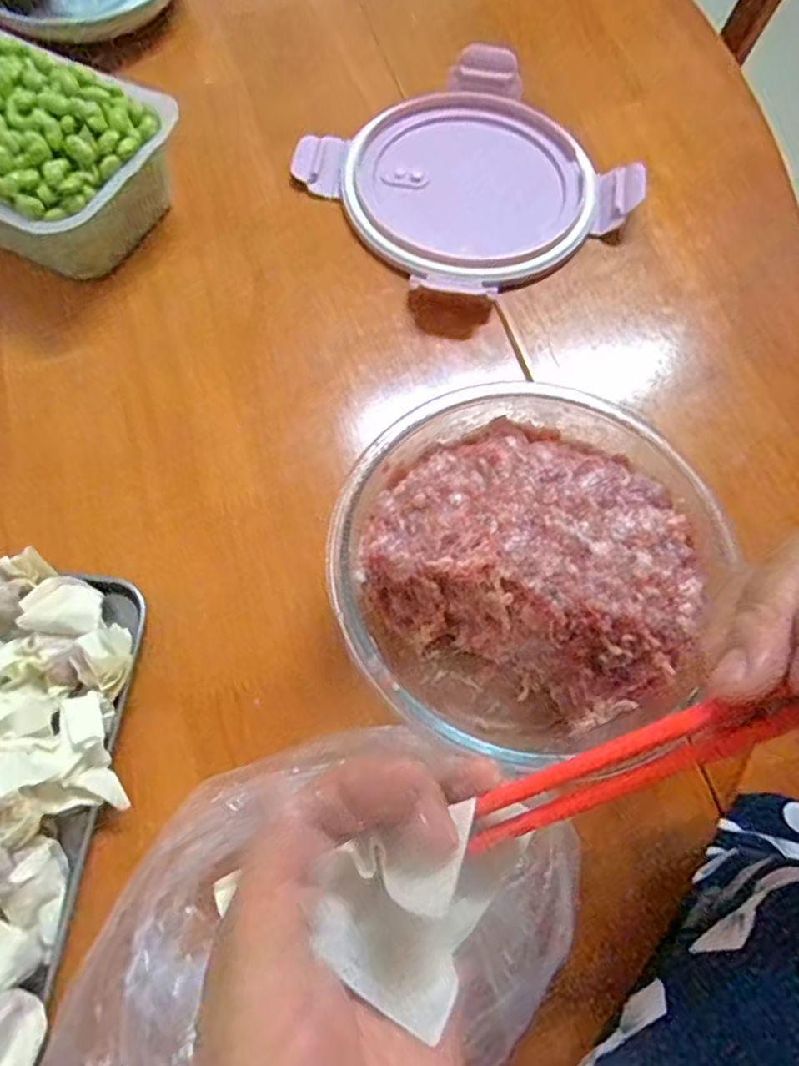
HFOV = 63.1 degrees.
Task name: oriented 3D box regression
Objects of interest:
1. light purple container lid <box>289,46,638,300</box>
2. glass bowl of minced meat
[{"bbox_3d":[0.045,-0.230,0.421,0.164,0.021,0.166,-34,72,-15],"label":"light purple container lid"},{"bbox_3d":[0.053,0.019,0.297,0.160,0.067,0.158,1,67,-2],"label":"glass bowl of minced meat"}]

